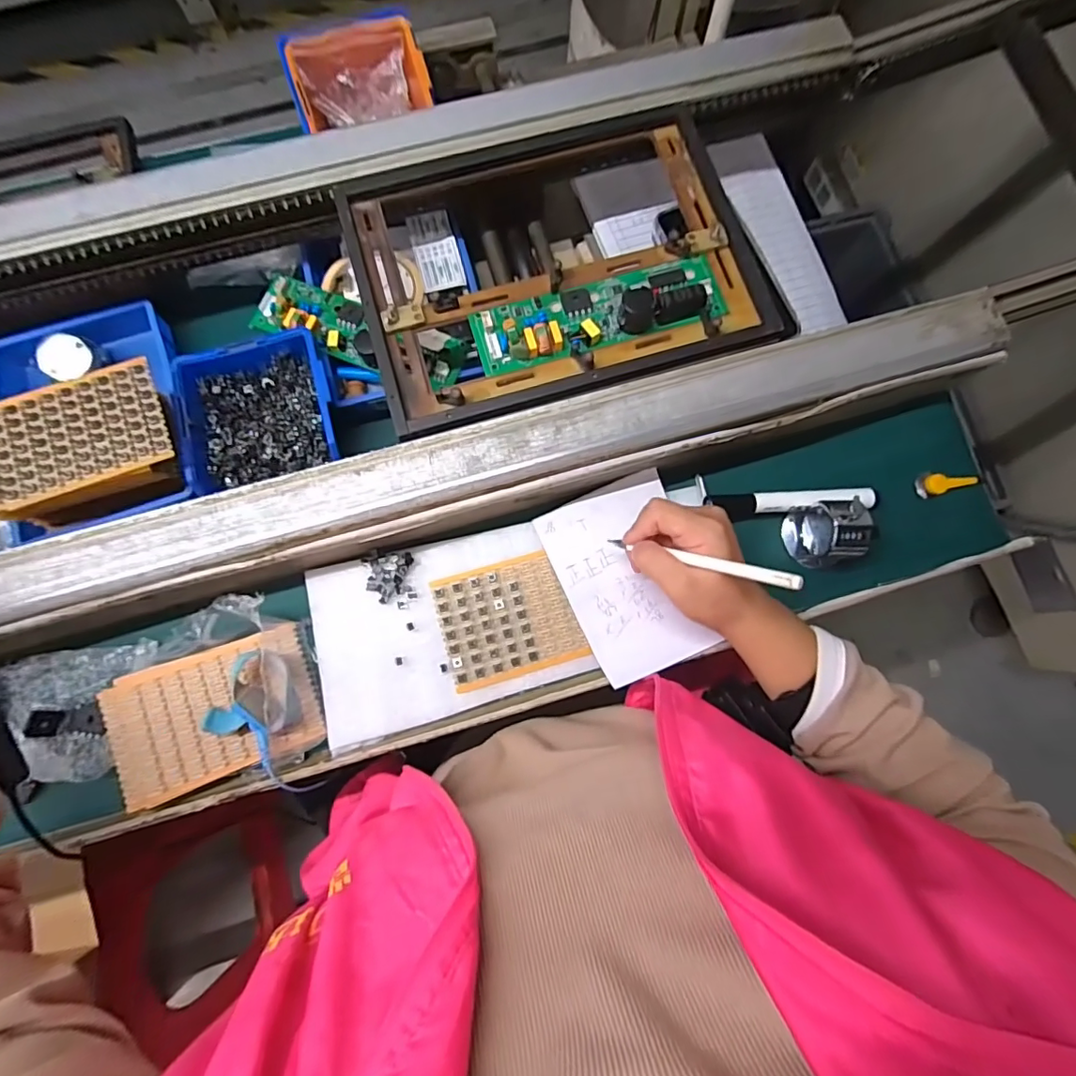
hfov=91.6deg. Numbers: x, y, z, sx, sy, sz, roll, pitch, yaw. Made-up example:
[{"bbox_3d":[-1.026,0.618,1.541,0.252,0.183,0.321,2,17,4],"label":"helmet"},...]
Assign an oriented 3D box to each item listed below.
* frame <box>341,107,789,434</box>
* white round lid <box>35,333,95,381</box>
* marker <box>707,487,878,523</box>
[{"bbox_3d":[0.015,-0.219,0.411,0.305,0.040,0.237,-16,79,-3],"label":"frame"},{"bbox_3d":[-0.413,-0.157,0.456,0.035,0.008,0.039,29,95,-30],"label":"white round lid"},{"bbox_3d":[0.198,-0.028,0.404,0.127,0.013,0.020,-4,78,-1],"label":"marker"}]

